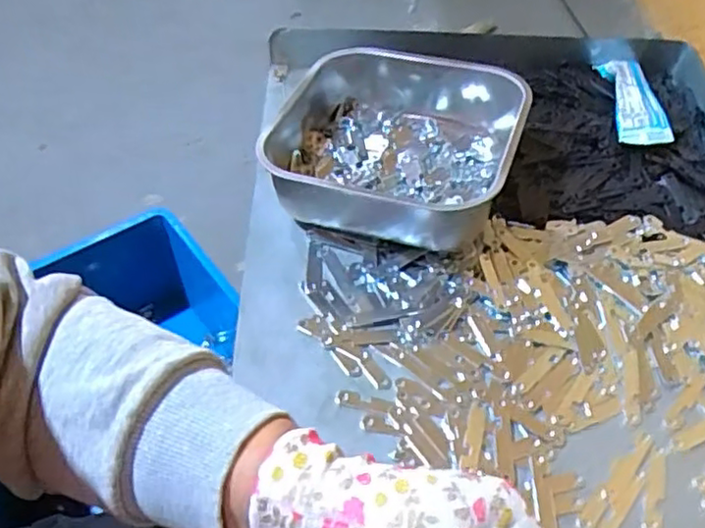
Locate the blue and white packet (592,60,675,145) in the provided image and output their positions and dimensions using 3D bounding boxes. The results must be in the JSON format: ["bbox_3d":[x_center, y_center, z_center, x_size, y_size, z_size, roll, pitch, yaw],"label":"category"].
[{"bbox_3d":[0.248,-0.146,0.596,0.041,0.017,0.122,5,49,1],"label":"blue and white packet"}]

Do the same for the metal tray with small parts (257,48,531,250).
[{"bbox_3d":[0.029,-0.090,0.523,0.183,0.066,0.177,15,50,10],"label":"metal tray with small parts"}]

